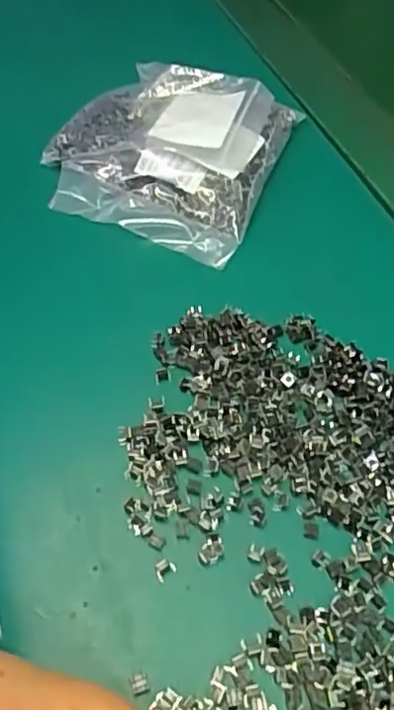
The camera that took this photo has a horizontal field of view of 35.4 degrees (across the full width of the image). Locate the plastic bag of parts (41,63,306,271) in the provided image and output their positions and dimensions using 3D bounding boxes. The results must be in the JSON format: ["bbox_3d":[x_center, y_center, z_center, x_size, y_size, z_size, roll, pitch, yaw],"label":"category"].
[{"bbox_3d":[-0.022,-0.149,0.424,0.151,0.037,0.153,17,56,11],"label":"plastic bag of parts"}]

